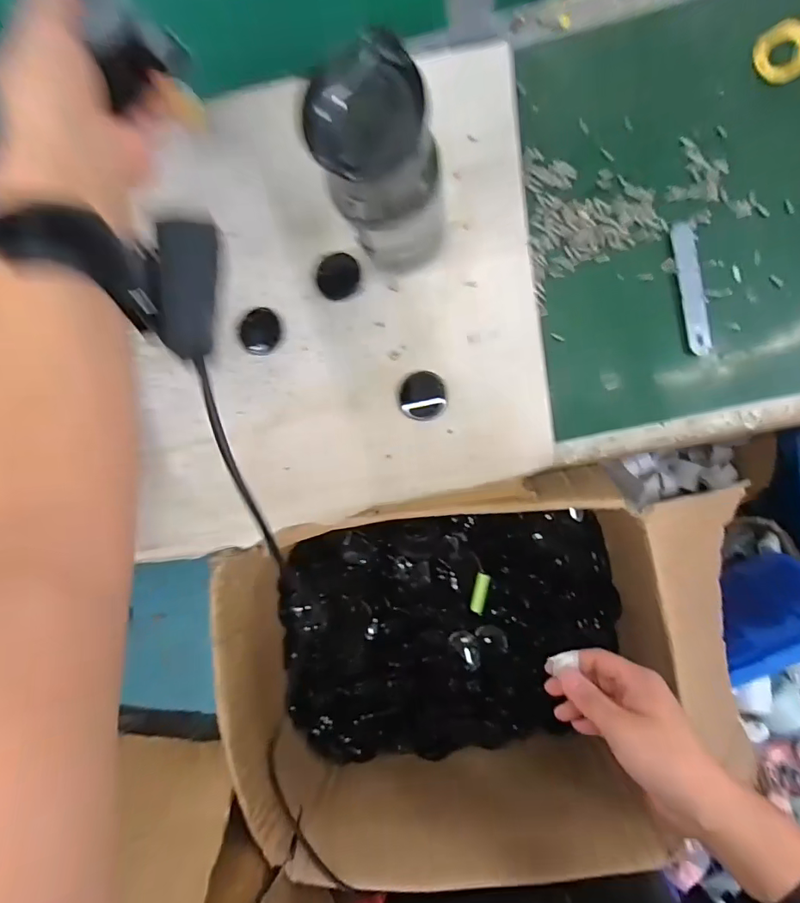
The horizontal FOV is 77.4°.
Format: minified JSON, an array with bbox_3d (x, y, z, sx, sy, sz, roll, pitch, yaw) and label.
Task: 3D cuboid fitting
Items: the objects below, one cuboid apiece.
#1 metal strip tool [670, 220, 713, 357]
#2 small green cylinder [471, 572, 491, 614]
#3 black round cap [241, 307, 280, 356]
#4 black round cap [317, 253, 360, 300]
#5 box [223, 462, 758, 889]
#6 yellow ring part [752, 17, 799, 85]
[{"bbox_3d":[0.217,-0.122,0.371,0.017,0.004,0.098,-10,91,4],"label":"metal strip tool"},{"bbox_3d":[0.100,0.176,0.620,0.017,0.010,0.050,10,93,5],"label":"small green cylinder"},{"bbox_3d":[-0.113,-0.098,0.406,0.032,0.006,0.036,7,92,5],"label":"black round cap"},{"bbox_3d":[-0.048,-0.139,0.395,0.033,0.008,0.033,0,92,6],"label":"black round cap"},{"bbox_3d":[0.052,0.215,0.528,0.390,0.234,0.322,-13,91,6],"label":"box"},{"bbox_3d":[0.278,-0.288,0.361,0.037,0.008,0.040,0,92,6],"label":"yellow ring part"}]

